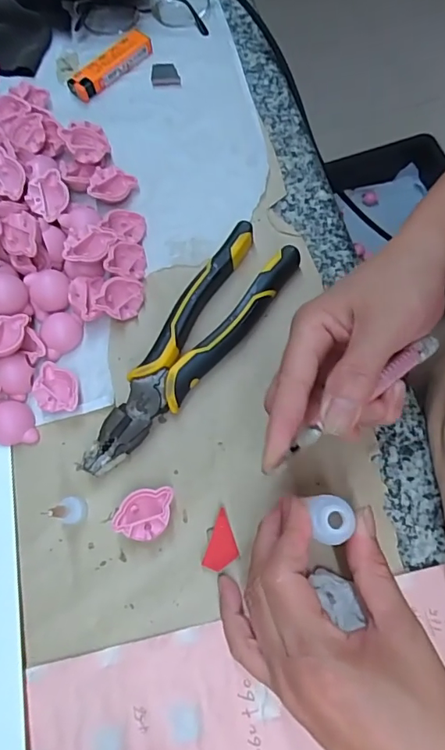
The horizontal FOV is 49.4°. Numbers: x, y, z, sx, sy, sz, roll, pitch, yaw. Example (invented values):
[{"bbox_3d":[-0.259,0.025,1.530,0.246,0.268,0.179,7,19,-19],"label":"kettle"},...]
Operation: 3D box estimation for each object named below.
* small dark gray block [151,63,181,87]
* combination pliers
[{"bbox_3d":[-0.049,-0.261,0.418,0.025,0.004,0.027,-5,69,3],"label":"small dark gray block"},{"bbox_3d":[-0.025,-0.021,0.316,0.055,0.019,0.191,34,76,15],"label":"combination pliers"}]

